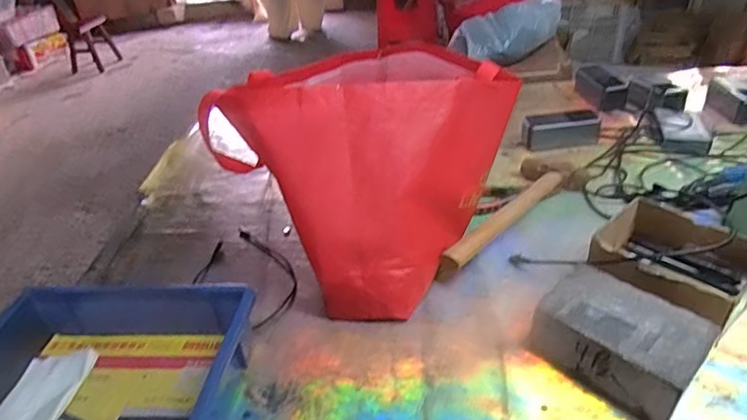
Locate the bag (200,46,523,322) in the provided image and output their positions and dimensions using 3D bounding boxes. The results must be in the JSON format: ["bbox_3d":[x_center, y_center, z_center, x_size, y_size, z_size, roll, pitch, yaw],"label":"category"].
[{"bbox_3d":[-0.008,-0.061,0.693,0.277,0.243,0.311,23,44,35],"label":"bag"}]

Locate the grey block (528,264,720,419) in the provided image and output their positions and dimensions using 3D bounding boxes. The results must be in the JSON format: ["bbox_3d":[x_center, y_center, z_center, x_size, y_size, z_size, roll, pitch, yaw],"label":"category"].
[{"bbox_3d":[0.251,0.133,0.533,0.110,0.063,0.147,-31,42,-33],"label":"grey block"}]

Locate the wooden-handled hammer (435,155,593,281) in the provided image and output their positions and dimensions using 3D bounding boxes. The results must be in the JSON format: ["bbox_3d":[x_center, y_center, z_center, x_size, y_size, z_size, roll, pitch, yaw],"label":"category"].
[{"bbox_3d":[0.192,-0.008,0.758,0.332,0.051,0.100,-30,41,-31],"label":"wooden-handled hammer"}]

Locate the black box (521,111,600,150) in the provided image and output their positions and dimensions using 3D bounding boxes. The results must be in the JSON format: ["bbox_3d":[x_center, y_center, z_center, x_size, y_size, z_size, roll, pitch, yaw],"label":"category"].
[{"bbox_3d":[0.341,-0.149,0.942,0.137,0.046,0.055,-6,35,-1],"label":"black box"}]

